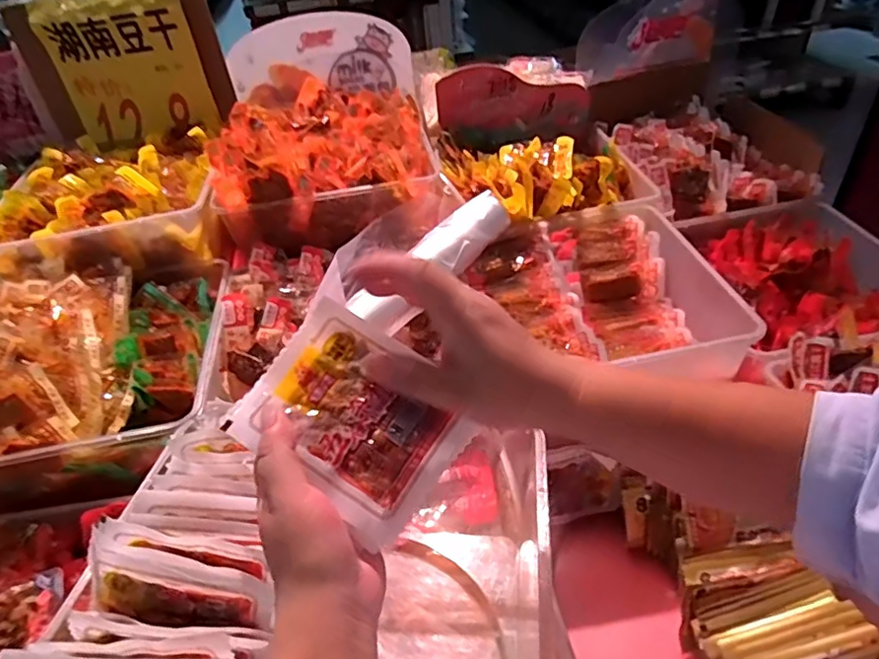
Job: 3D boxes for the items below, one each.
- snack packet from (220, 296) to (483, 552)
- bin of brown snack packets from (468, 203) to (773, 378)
[{"bbox_3d":[-0.047,0.047,0.317,0.114,0.011,0.092,34,69,12],"label":"snack packet"},{"bbox_3d":[0.199,-0.030,0.725,0.271,0.098,0.302,-13,42,-8],"label":"bin of brown snack packets"}]

